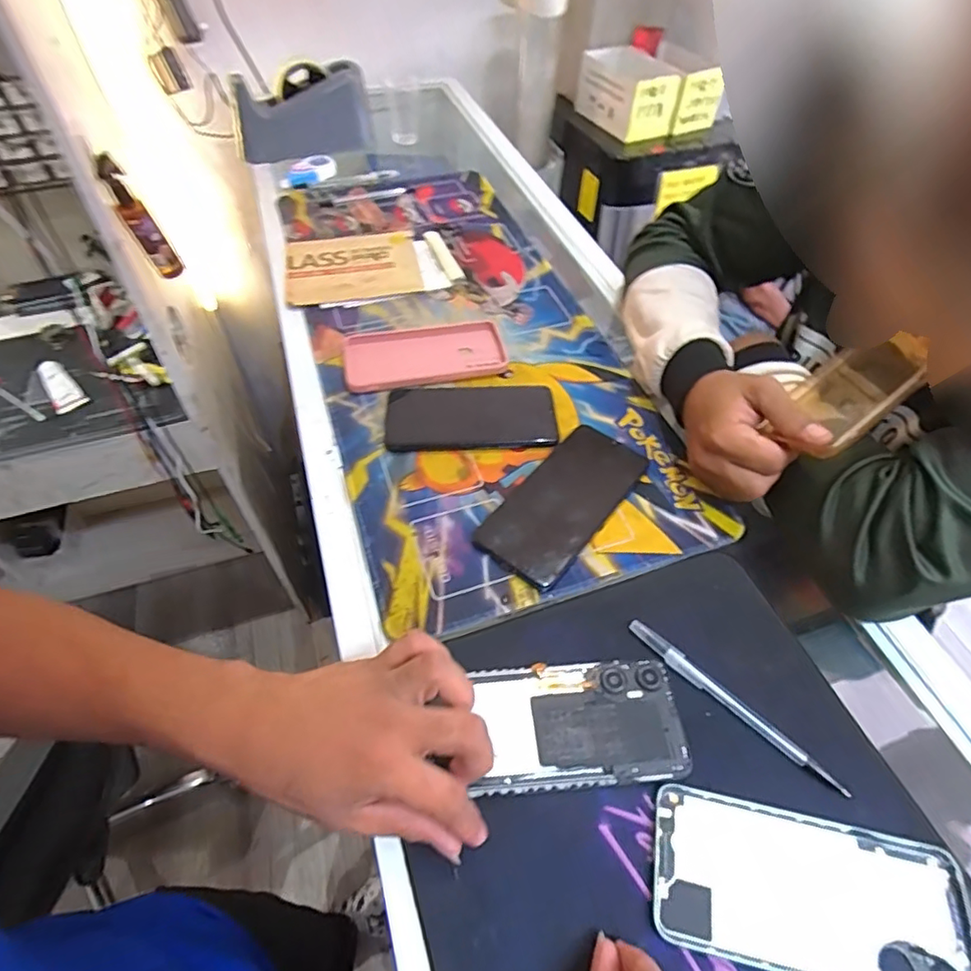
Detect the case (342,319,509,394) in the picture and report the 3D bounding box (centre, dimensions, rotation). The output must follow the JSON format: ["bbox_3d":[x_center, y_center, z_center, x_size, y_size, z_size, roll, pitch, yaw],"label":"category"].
[{"bbox_3d":[-0.062,-0.137,0.577,0.164,0.008,0.091,-8,53,-10],"label":"case"}]

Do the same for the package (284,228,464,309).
[{"bbox_3d":[-0.140,-0.269,0.676,0.200,0.009,0.135,-13,54,-14],"label":"package"}]

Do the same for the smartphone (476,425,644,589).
[{"bbox_3d":[0.068,0.011,0.477,0.078,0.010,0.168,34,57,21],"label":"smartphone"}]

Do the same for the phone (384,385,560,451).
[{"bbox_3d":[-0.015,-0.069,0.538,0.160,0.008,0.082,-2,52,-6],"label":"phone"}]

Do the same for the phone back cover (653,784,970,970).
[{"bbox_3d":[0.179,0.225,0.308,0.164,0.011,0.079,12,52,5],"label":"phone back cover"}]

